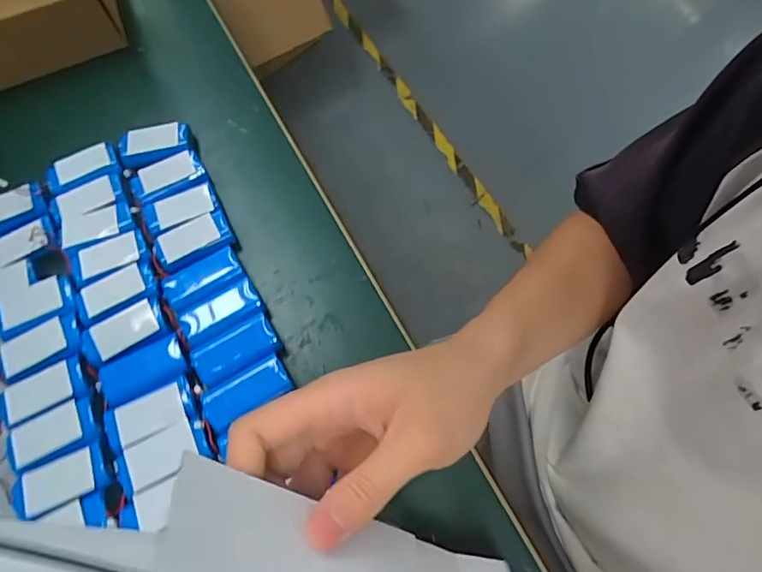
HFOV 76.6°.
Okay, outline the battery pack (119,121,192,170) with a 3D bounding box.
[{"bbox_3d":[-0.224,-0.141,0.476,0.070,0.017,0.035,-17,66,-1],"label":"battery pack"}]

